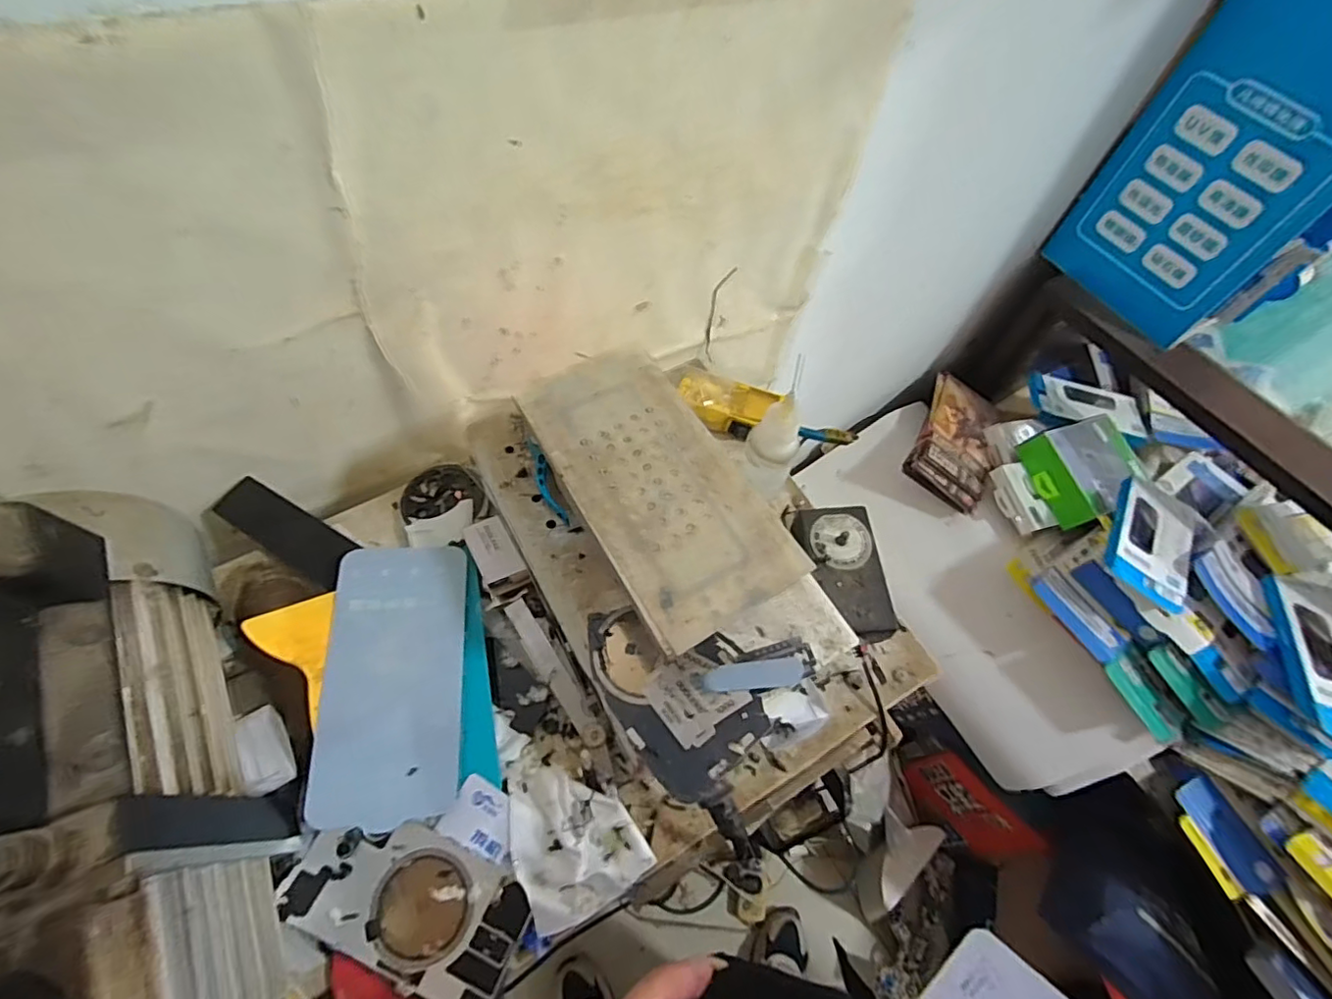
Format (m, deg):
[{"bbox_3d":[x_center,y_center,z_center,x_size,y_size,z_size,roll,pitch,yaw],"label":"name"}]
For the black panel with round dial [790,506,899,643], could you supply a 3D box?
[{"bbox_3d":[0.119,0.046,0.392,0.050,0.014,0.093,-3,61,-6],"label":"black panel with round dial"}]

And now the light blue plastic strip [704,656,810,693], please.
[{"bbox_3d":[0.047,0.093,0.306,0.054,0.008,0.015,-10,62,-2],"label":"light blue plastic strip"}]

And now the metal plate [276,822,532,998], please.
[{"bbox_3d":[-0.138,0.219,0.317,0.125,0.012,0.067,21,61,8],"label":"metal plate"}]

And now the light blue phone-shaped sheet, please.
[{"bbox_3d":[-0.164,0.107,0.358,0.078,0.009,0.161,-2,64,-10],"label":"light blue phone-shaped sheet"}]

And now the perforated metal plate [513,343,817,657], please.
[{"bbox_3d":[-0.007,-0.012,0.302,0.082,0.006,0.166,-27,66,-18],"label":"perforated metal plate"}]

